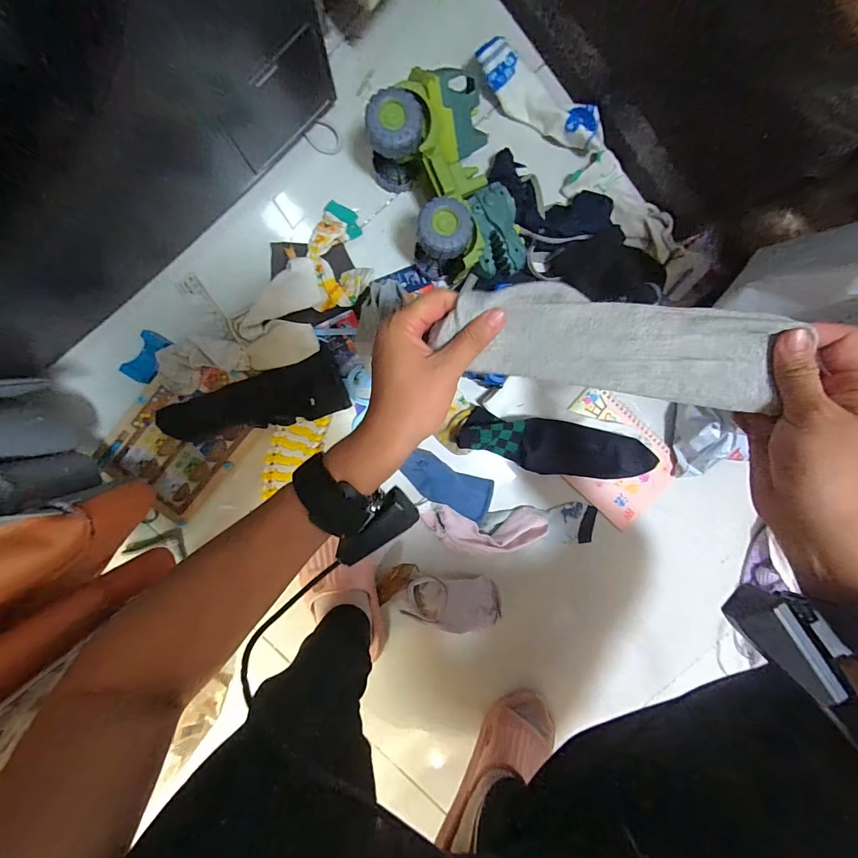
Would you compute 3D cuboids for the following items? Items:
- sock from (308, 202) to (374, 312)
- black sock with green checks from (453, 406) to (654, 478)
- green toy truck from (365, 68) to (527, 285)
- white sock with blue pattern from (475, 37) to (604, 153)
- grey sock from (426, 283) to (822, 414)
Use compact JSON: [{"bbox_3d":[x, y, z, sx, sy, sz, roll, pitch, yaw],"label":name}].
[{"bbox_3d":[-0.112,-0.218,0.492,0.071,0.023,0.126,-6,97,-4],"label":"sock"},{"bbox_3d":[0.165,0.024,0.514,0.247,0.031,0.071,10,72,-2],"label":"black sock with green checks"},{"bbox_3d":[0.025,-0.275,0.455,0.128,0.100,0.217,-24,97,-1],"label":"green toy truck"},{"bbox_3d":[0.141,-0.408,0.483,0.176,0.035,0.052,26,94,-7],"label":"white sock with blue pattern"},{"bbox_3d":[0.118,-0.060,0.272,0.220,0.013,0.064,10,106,8],"label":"grey sock"}]

